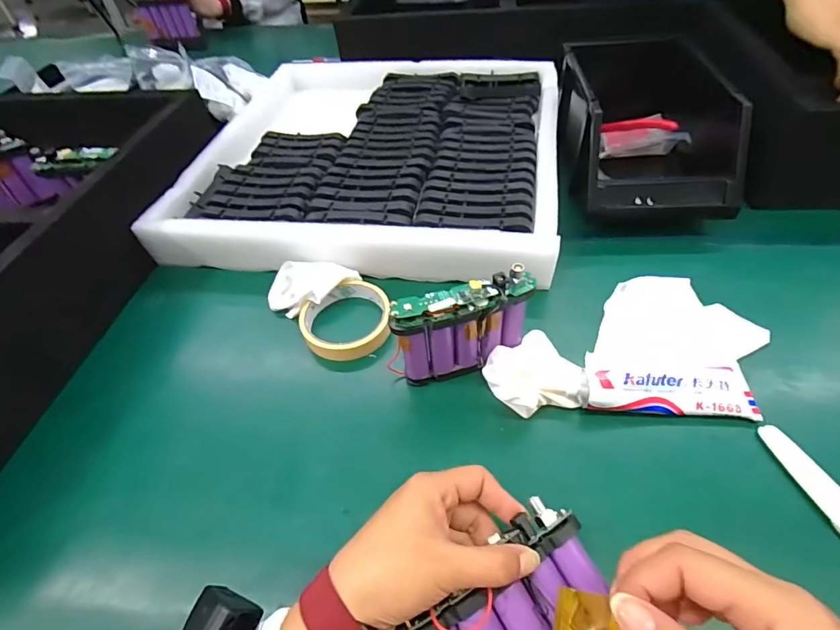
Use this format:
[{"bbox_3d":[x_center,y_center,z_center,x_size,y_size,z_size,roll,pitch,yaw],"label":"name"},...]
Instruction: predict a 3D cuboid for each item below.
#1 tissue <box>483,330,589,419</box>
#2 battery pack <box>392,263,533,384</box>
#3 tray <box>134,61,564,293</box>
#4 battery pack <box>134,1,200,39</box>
[{"bbox_3d":[0.096,0.053,0.381,0.075,0.034,0.064,-14,52,-5],"label":"tissue"},{"bbox_3d":[0.035,0.017,0.379,0.114,0.103,0.021,-12,49,-5],"label":"battery pack"},{"bbox_3d":[-0.055,-0.218,0.623,0.459,0.069,0.485,4,50,9],"label":"tray"},{"bbox_3d":[-0.562,-0.651,1.008,0.118,0.075,0.027,-18,50,-10],"label":"battery pack"}]

